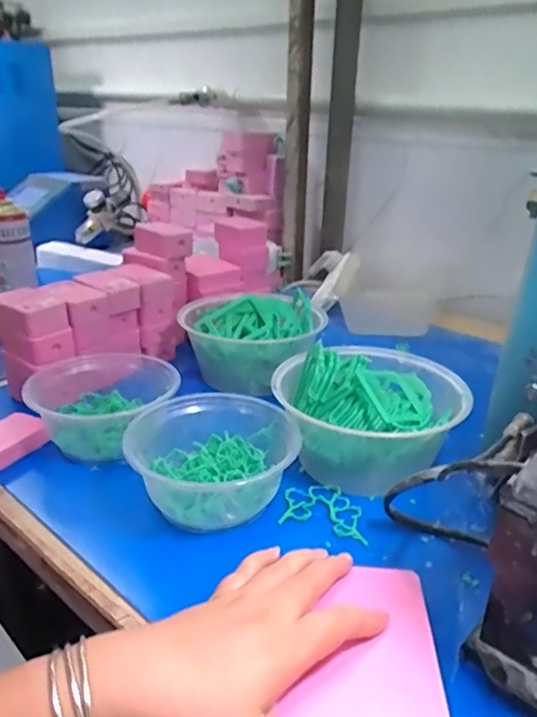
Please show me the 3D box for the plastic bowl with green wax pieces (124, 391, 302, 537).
[{"bbox_3d":[-0.046,0.082,0.462,0.126,0.062,0.123,1,24,-1],"label":"plastic bowl with green wax pieces"}]

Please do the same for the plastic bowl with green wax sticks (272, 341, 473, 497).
[{"bbox_3d":[0.090,0.040,0.514,0.165,0.096,0.144,5,24,7],"label":"plastic bowl with green wax sticks"}]

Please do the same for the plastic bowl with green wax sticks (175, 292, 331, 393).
[{"bbox_3d":[-0.019,-0.033,0.661,0.157,0.088,0.151,1,24,-1],"label":"plastic bowl with green wax sticks"}]

